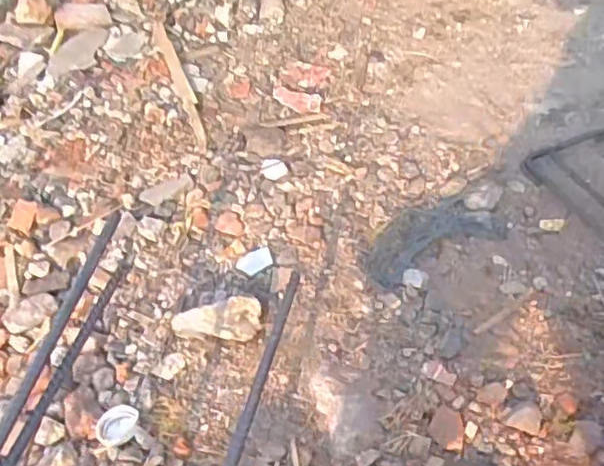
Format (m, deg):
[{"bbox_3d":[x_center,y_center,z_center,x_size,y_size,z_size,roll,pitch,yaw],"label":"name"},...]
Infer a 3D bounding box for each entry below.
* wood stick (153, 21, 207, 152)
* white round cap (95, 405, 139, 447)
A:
[{"bbox_3d":[-0.186,-0.233,0.927,0.023,0.006,0.320,-18,53,-12],"label":"wood stick"},{"bbox_3d":[-0.180,0.187,0.594,0.040,0.008,0.040,0,52,1],"label":"white round cap"}]

